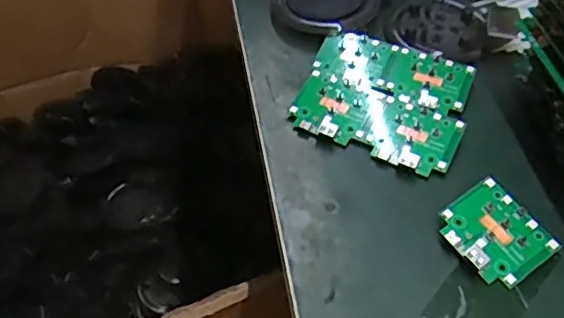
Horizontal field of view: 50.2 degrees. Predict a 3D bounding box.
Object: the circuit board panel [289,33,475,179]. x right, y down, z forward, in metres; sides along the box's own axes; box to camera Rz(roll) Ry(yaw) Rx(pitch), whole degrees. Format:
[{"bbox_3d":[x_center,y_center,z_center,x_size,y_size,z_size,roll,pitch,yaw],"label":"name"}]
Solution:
[{"bbox_3d":[0.076,-0.047,0.442,0.114,0.009,0.110,18,51,13],"label":"circuit board panel"}]

